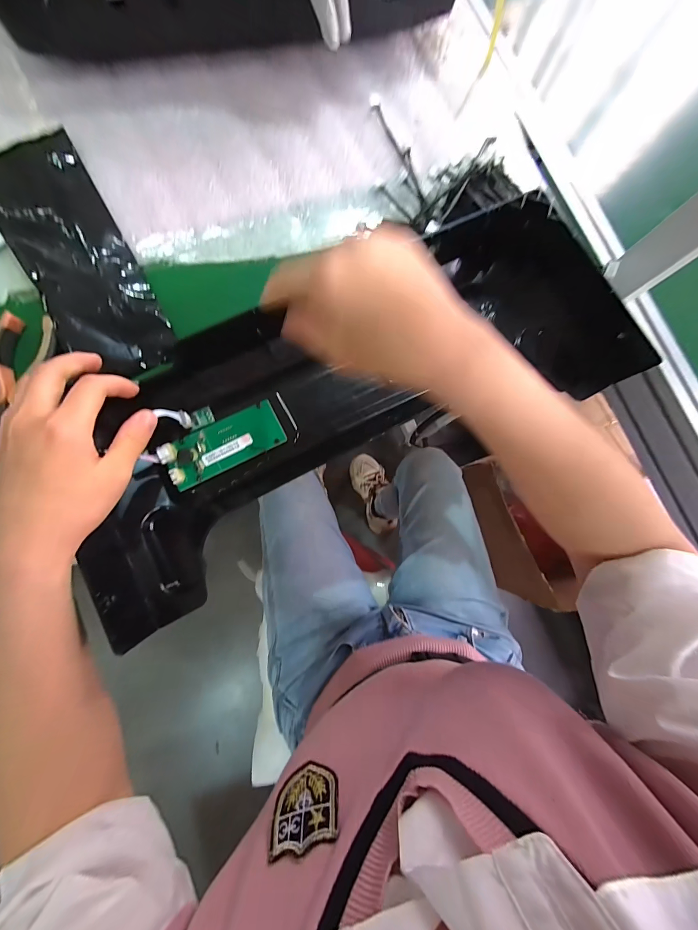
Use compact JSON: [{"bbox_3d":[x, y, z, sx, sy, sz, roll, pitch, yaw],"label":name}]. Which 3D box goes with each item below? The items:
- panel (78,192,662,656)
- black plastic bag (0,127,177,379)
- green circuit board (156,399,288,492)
[{"bbox_3d":[-0.002,-0.075,0.305,0.510,0.106,0.238,-26,87,-4],"label":"panel"},{"bbox_3d":[-0.270,-0.206,0.329,0.096,0.012,0.261,-29,86,-9],"label":"black plastic bag"},{"bbox_3d":[-0.119,-0.020,0.316,0.110,0.012,0.046,-27,85,-9],"label":"green circuit board"}]

